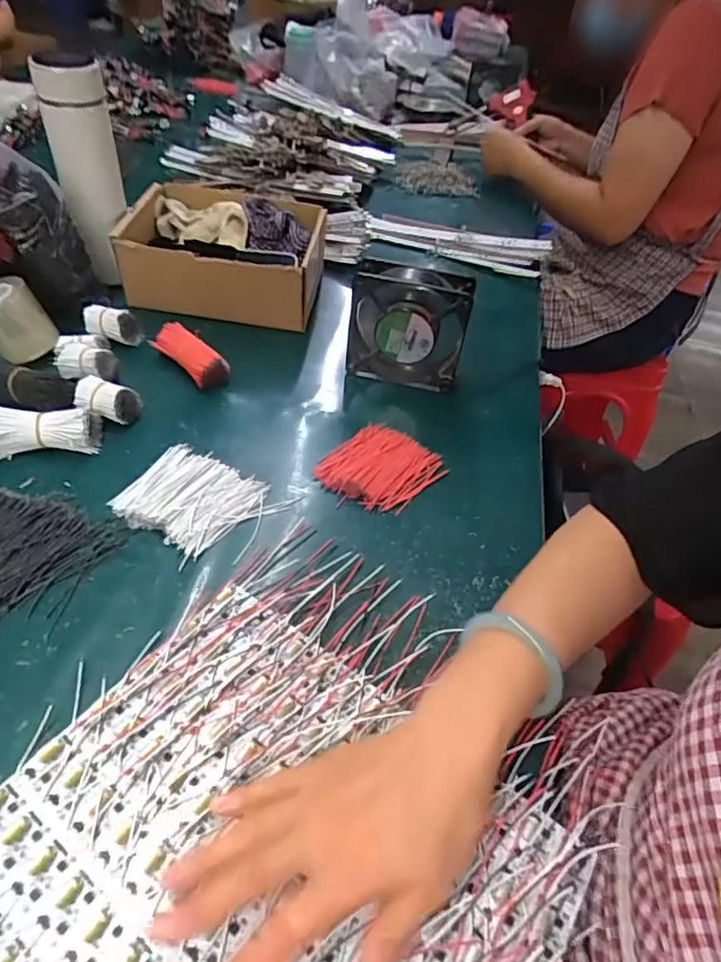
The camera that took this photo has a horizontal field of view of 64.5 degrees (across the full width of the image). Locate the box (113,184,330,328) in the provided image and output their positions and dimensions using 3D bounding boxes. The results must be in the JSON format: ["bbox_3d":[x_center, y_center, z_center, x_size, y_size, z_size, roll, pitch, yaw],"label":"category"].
[{"bbox_3d":[-0.161,-0.268,0.697,0.213,0.099,0.177,10,45,1],"label":"box"}]

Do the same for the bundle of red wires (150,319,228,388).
[{"bbox_3d":[-0.175,-0.134,0.598,0.090,0.031,0.035,38,51,12],"label":"bundle of red wires"}]

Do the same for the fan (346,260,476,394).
[{"bbox_3d":[0.048,-0.156,0.596,0.119,0.123,0.033,12,43,0],"label":"fan"}]

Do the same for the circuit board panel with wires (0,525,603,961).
[{"bbox_3d":[-0.036,0.195,0.321,0.284,0.024,0.342,28,47,23],"label":"circuit board panel with wires"}]

